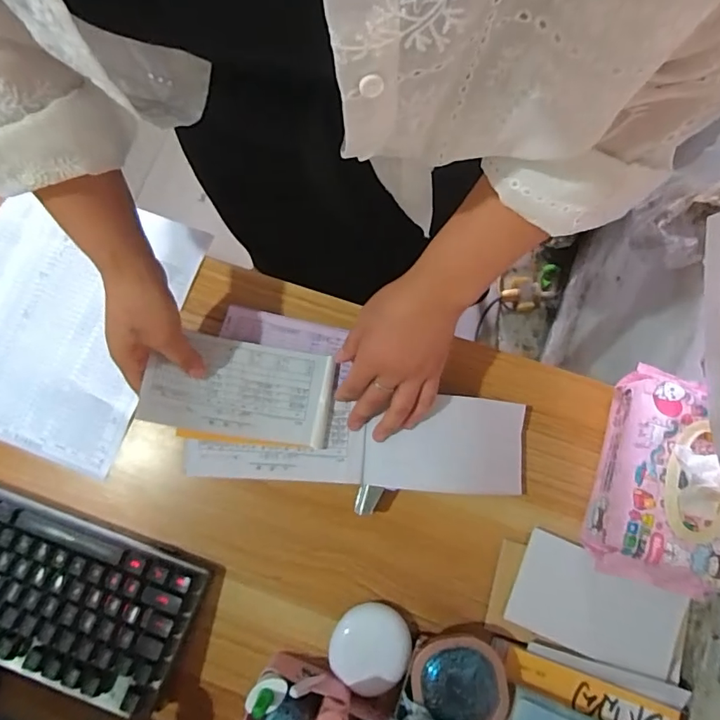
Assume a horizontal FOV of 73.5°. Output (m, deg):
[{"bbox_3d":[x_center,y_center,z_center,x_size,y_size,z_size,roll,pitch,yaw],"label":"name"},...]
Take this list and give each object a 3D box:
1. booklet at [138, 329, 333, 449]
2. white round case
[{"bbox_3d":[-0.110,0.029,0.465,0.168,0.035,0.096,11,76,-15],"label":"booklet"},{"bbox_3d":[0.010,0.276,0.458,0.074,0.031,0.080,0,79,1],"label":"white round case"}]

